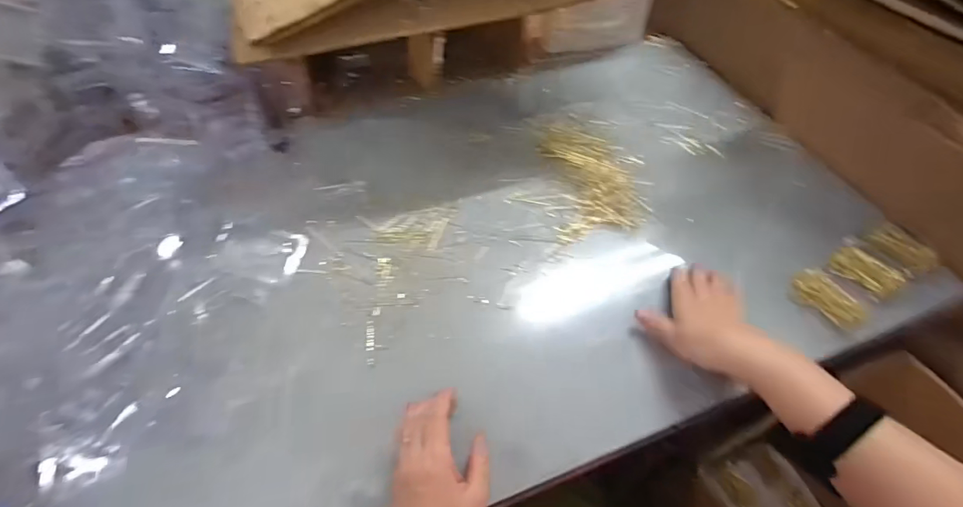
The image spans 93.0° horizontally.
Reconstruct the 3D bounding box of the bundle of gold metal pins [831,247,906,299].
[{"bbox_3d":[0.442,0.021,0.525,0.052,0.007,0.069,-33,61,-22],"label":"bundle of gold metal pins"}]

